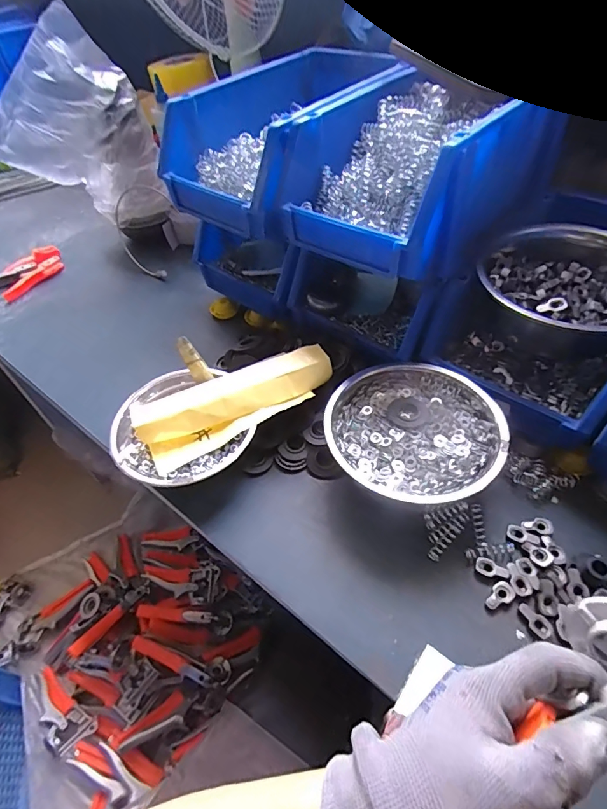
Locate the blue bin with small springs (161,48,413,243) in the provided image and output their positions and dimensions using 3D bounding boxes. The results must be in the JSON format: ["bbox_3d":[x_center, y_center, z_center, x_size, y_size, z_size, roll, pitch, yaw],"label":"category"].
[{"bbox_3d":[-0.032,-0.353,0.571,0.212,0.124,0.289,33,59,28],"label":"blue bin with small springs"}]

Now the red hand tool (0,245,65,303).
[{"bbox_3d":[-0.540,-0.251,0.808,0.105,0.023,0.175,31,58,27],"label":"red hand tool"}]

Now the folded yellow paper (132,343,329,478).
[{"bbox_3d":[-0.076,-0.010,0.500,0.234,0.031,0.070,-25,52,-16],"label":"folded yellow paper"}]

